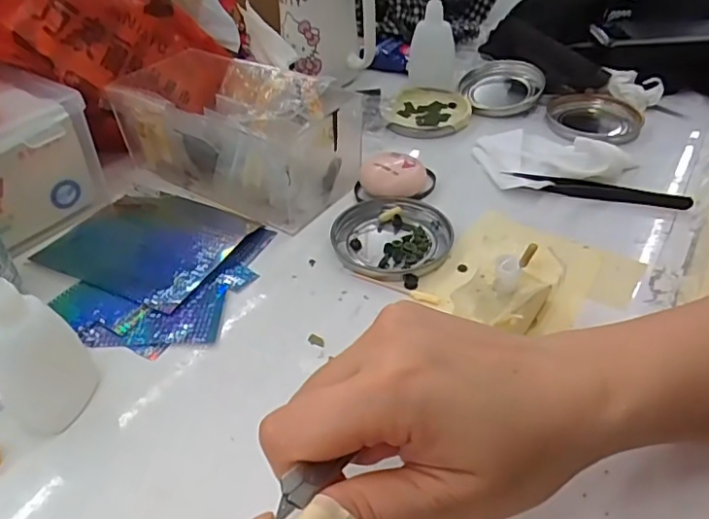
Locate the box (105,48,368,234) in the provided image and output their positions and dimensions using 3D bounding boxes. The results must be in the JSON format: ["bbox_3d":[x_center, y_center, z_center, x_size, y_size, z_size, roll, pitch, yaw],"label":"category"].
[{"bbox_3d":[-0.091,-0.098,0.435,0.182,0.070,0.101,24,47,27],"label":"box"}]

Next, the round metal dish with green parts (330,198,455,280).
[{"bbox_3d":[0.025,-0.015,0.382,0.078,0.009,0.075,-1,40,1],"label":"round metal dish with green parts"}]

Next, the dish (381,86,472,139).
[{"bbox_3d":[0.064,-0.135,0.516,0.076,0.011,0.077,0,40,2],"label":"dish"}]

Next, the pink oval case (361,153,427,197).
[{"bbox_3d":[0.027,-0.062,0.422,0.046,0.025,0.040,15,43,19],"label":"pink oval case"}]

